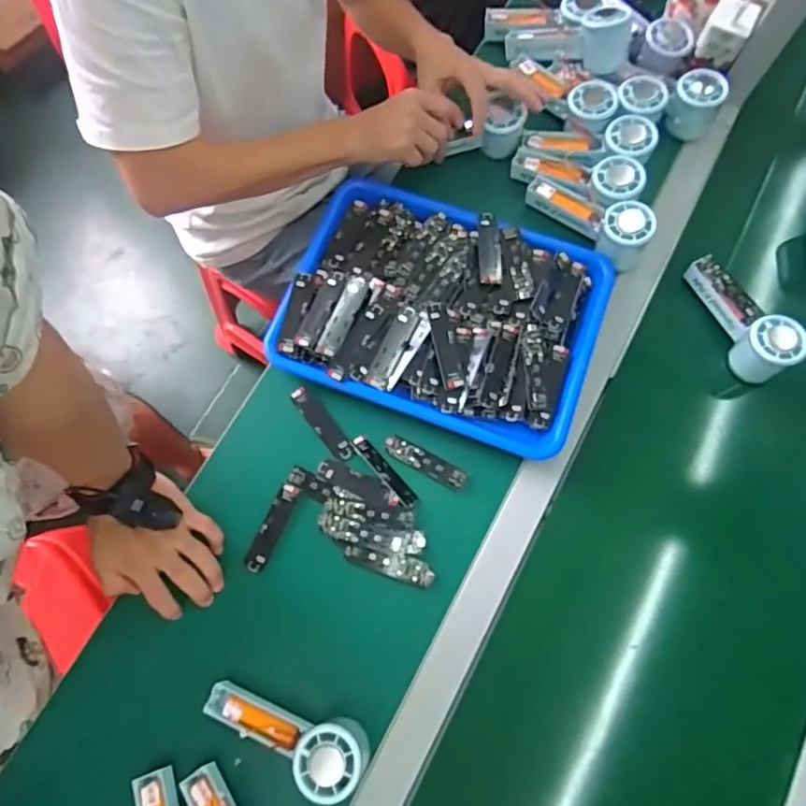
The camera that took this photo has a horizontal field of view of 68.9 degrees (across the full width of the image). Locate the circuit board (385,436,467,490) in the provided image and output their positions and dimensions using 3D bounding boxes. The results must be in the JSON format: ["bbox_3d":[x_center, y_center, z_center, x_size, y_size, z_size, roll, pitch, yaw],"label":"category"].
[{"bbox_3d":[0.023,0.062,0.620,0.091,0.006,0.023,27,76,10],"label":"circuit board"}]

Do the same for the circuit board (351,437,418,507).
[{"bbox_3d":[-0.020,0.071,0.615,0.016,0.006,0.091,-40,75,-10],"label":"circuit board"}]

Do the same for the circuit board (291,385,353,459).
[{"bbox_3d":[-0.088,0.023,0.633,0.020,0.005,0.095,-39,75,-10],"label":"circuit board"}]

